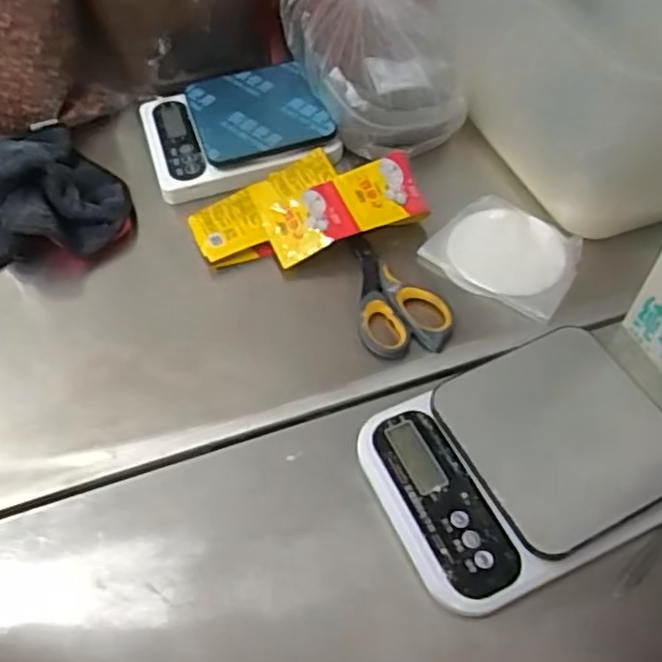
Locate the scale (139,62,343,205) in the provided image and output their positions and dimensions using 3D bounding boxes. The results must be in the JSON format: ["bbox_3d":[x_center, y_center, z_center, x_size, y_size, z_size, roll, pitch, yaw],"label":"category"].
[{"bbox_3d":[-0.091,-0.199,0.668,0.166,0.029,0.143,-14,56,-10],"label":"scale"}]

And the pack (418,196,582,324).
[{"bbox_3d":[0.150,-0.066,0.593,0.119,0.016,0.098,36,62,22],"label":"pack"}]

